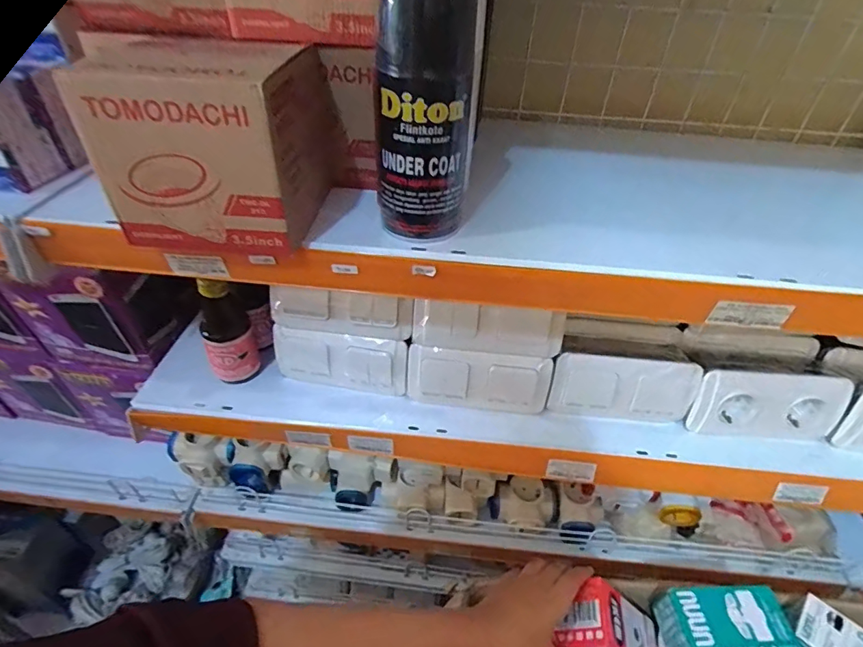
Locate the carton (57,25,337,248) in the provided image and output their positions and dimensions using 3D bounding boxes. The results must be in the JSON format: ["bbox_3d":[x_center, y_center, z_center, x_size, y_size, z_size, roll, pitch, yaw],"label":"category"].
[{"bbox_3d":[-0.152,-0.136,0.338,0.126,0.125,0.120,7,42,5],"label":"carton"}]

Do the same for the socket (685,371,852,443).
[{"bbox_3d":[0.353,0.082,0.502,0.147,0.073,0.034,4,24,2],"label":"socket"}]

